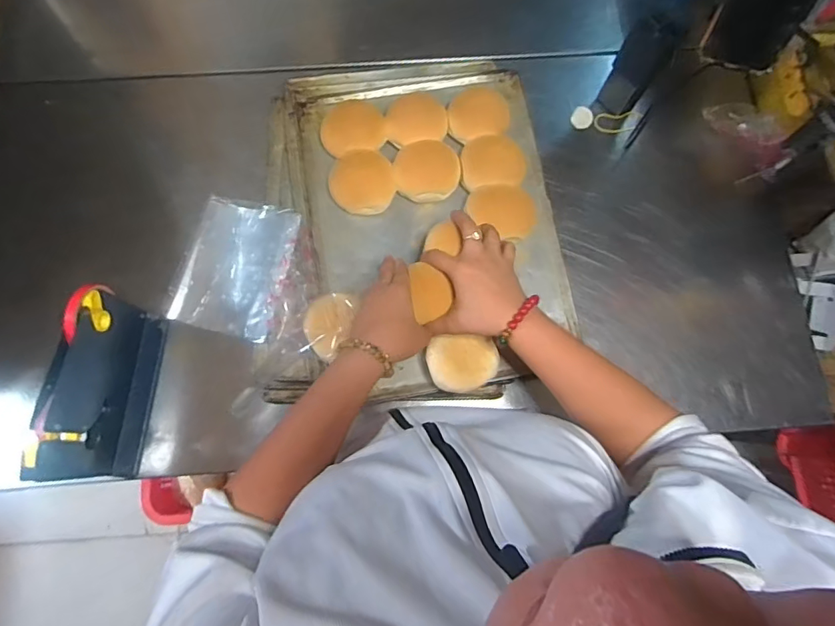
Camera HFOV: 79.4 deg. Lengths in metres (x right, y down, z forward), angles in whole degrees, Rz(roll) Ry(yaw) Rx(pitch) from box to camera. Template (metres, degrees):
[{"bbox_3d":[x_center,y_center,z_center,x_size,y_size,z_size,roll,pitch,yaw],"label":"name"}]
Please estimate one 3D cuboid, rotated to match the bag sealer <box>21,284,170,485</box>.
[{"bbox_3d":[-0.377,0.086,0.606,0.048,0.147,0.222,6,77,0],"label":"bag sealer"}]

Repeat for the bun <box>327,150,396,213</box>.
[{"bbox_3d":[-0.075,-0.180,0.689,0.088,0.025,0.084,0,77,-1],"label":"bun"}]

